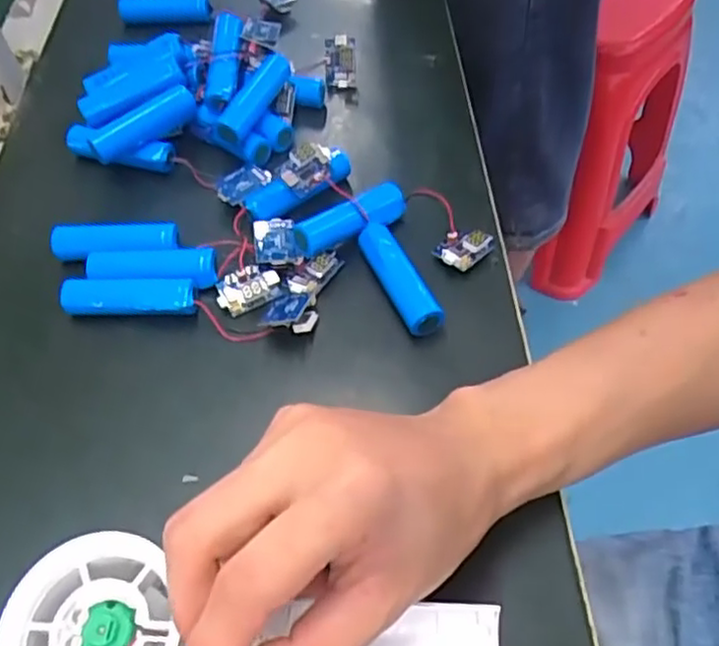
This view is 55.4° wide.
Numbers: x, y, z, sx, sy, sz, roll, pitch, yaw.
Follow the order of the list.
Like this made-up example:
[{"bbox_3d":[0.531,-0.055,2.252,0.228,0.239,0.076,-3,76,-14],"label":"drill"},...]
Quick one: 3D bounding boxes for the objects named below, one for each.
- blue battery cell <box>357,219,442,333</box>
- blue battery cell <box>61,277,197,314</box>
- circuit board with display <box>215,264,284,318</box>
[{"bbox_3d":[0.020,-0.022,0.347,0.016,0.018,0.067,-21,55,-14],"label":"blue battery cell"},{"bbox_3d":[-0.117,-0.012,0.352,0.067,0.017,0.018,-1,53,1],"label":"blue battery cell"},{"bbox_3d":[-0.058,-0.018,0.357,0.033,0.010,0.020,-25,56,-16],"label":"circuit board with display"}]

